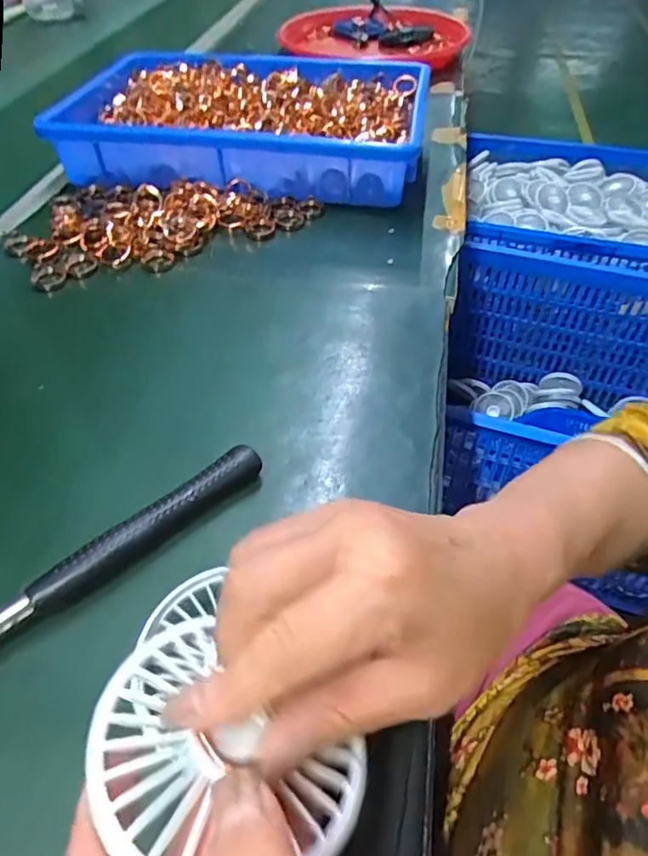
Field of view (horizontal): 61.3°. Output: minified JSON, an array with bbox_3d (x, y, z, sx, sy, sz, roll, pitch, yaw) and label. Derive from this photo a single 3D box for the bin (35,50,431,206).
[{"bbox_3d":[-0.082,-0.324,0.583,0.367,0.068,0.231,7,51,7],"label":"bin"}]

